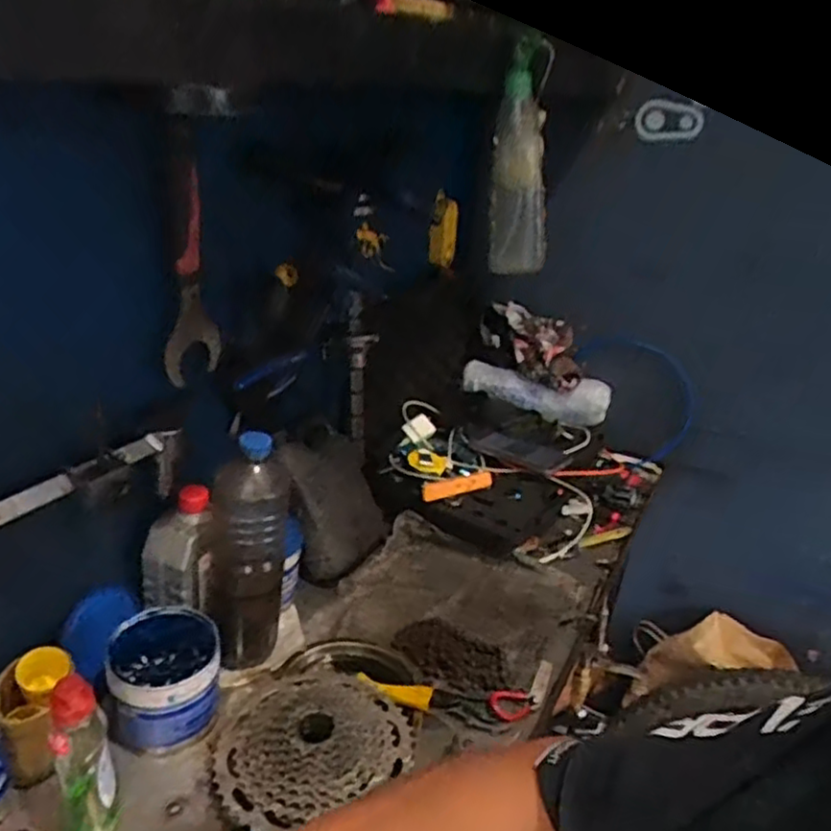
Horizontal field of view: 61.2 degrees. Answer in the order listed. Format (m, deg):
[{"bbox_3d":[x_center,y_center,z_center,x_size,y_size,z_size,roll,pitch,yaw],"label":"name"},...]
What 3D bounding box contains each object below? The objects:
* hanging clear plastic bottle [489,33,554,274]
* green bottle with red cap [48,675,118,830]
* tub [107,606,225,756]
[{"bbox_3d":[0.119,-0.270,0.755,0.069,0.227,0.069,10,25,6],"label":"hanging clear plastic bottle"},{"bbox_3d":[-0.268,0.280,0.569,0.044,0.169,0.049,-8,30,-26],"label":"green bottle with red cap"},{"bbox_3d":[-0.243,0.258,0.685,0.097,0.103,0.106,5,26,-2],"label":"tub"}]

